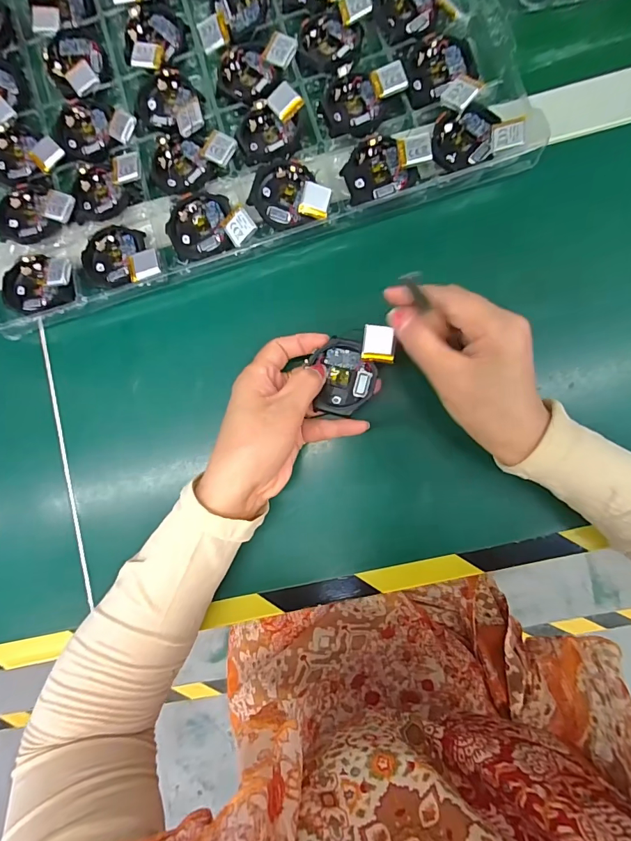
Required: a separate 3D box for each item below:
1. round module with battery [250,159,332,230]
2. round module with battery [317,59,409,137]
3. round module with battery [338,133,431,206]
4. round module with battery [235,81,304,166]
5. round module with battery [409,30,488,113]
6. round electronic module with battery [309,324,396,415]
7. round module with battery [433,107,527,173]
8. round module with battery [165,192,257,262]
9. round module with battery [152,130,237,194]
[{"bbox_3d":[-0.020,-0.166,0.298,0.047,0.020,0.054,-43,85,1],"label":"round module with battery"},{"bbox_3d":[0.035,-0.247,0.299,0.063,0.012,0.047,-30,85,2],"label":"round module with battery"},{"bbox_3d":[0.051,-0.189,0.292,0.060,0.021,0.040,-16,85,3],"label":"round module with battery"},{"bbox_3d":[-0.034,-0.227,0.302,0.048,0.015,0.060,37,90,5],"label":"round module with battery"},{"bbox_3d":[0.097,-0.257,0.293,0.056,0.019,0.053,0,86,4],"label":"round module with battery"},{"bbox_3d":[0.023,-0.035,0.269,0.066,0.020,0.045,-44,87,3],"label":"round electronic module with battery"},{"bbox_3d":[0.115,-0.209,0.286,0.057,0.020,0.045,-12,86,3],"label":"round module with battery"},{"bbox_3d":[-0.080,-0.150,0.300,0.068,0.022,0.047,-8,86,4],"label":"round module with battery"},{"bbox_3d":[-0.095,-0.199,0.306,0.067,0.014,0.042,5,87,4],"label":"round module with battery"}]

